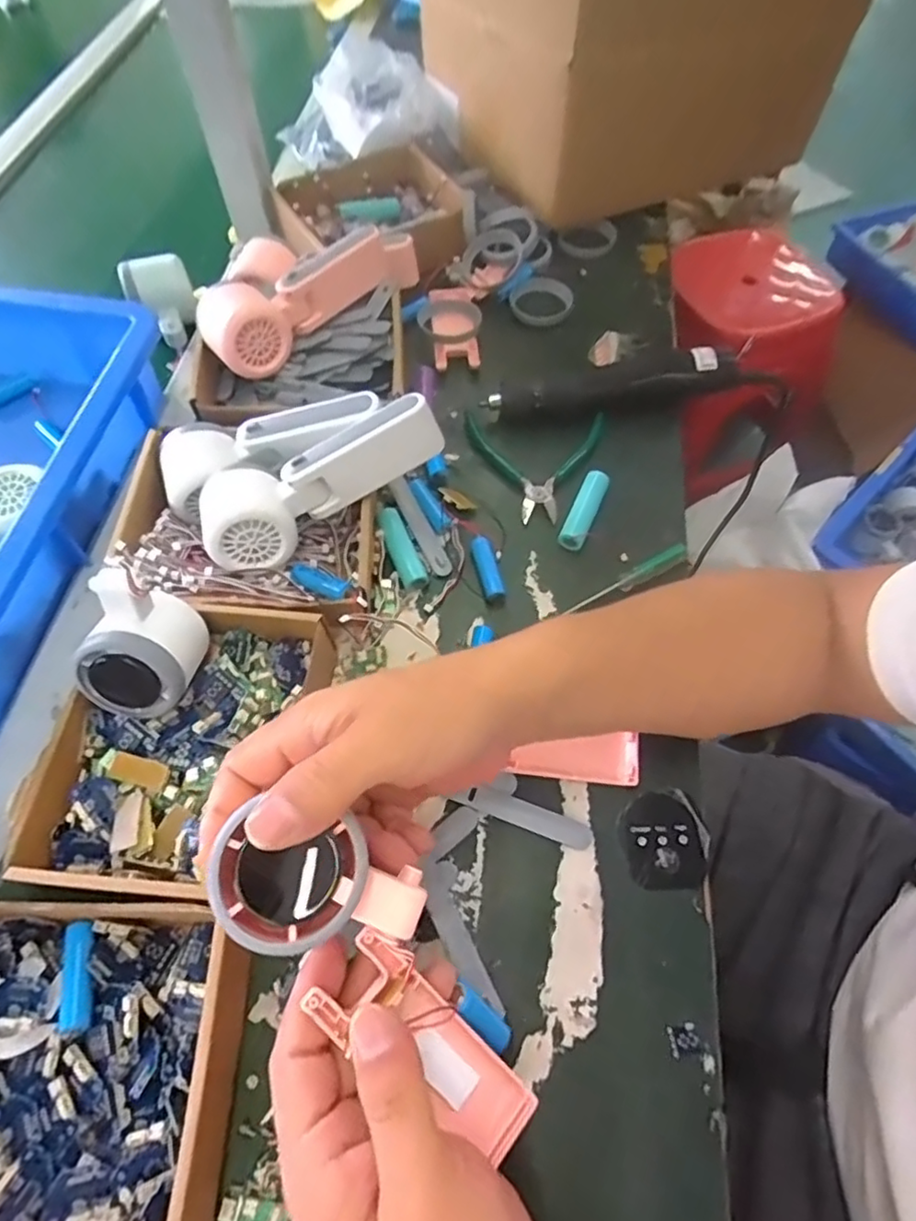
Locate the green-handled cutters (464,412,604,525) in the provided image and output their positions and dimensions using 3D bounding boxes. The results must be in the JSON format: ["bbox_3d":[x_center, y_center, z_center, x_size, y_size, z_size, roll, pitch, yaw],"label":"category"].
[{"bbox_3d":[0.057,-0.118,0.494,0.109,0.021,0.097,6,61,3],"label":"green-handled cutters"}]

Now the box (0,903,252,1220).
[{"bbox_3d":[-0.196,0.217,0.293,0.161,0.049,0.137,1,61,0],"label":"box"}]

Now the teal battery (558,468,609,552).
[{"bbox_3d":[0.097,-0.077,0.474,0.019,0.018,0.068,23,64,12],"label":"teal battery"}]

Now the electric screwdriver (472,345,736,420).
[{"bbox_3d":[0.127,-0.188,0.516,0.205,0.044,0.042,-9,62,-5],"label":"electric screwdriver"}]

